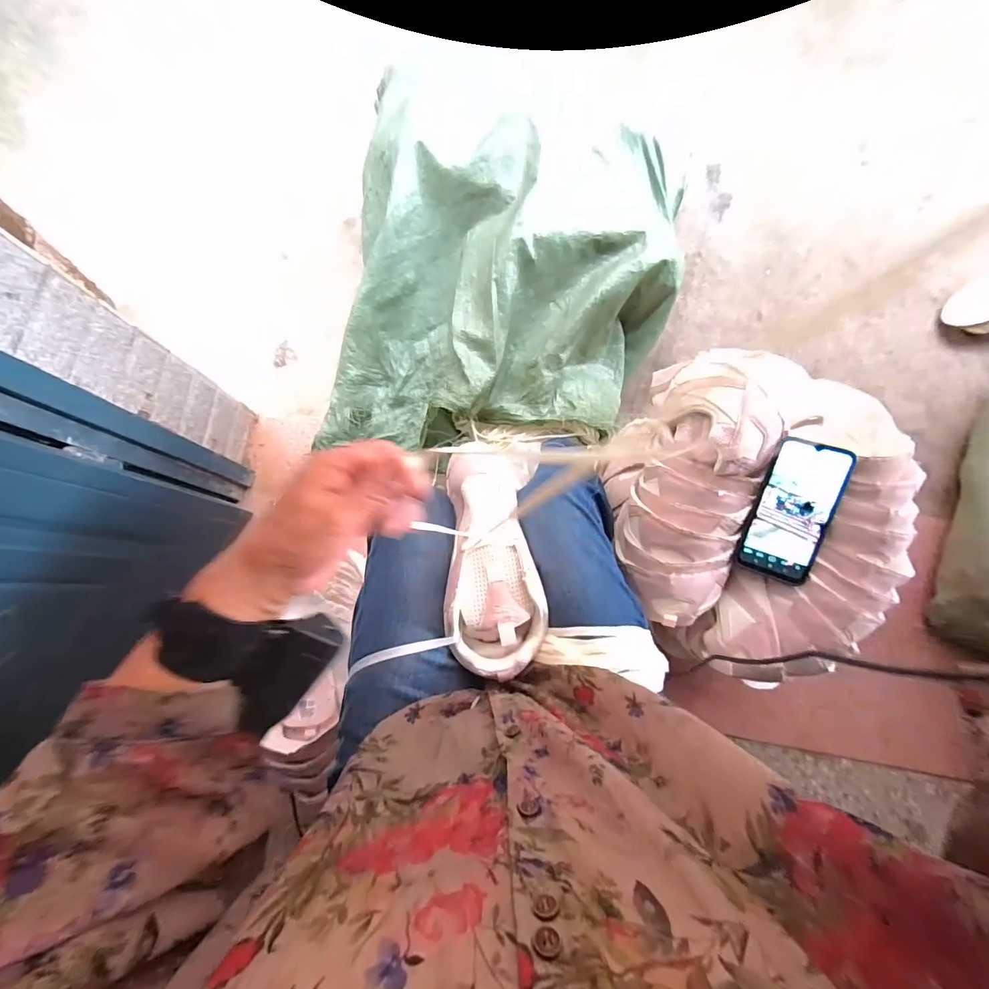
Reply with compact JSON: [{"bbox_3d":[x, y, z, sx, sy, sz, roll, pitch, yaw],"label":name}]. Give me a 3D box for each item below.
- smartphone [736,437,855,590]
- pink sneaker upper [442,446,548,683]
[{"bbox_3d":[0.354,0.021,0.508,0.077,0.017,0.164,19,100,22],"label":"smartphone"},{"bbox_3d":[0.001,0.061,0.472,0.099,0.063,0.251,-2,74,0],"label":"pink sneaker upper"}]

